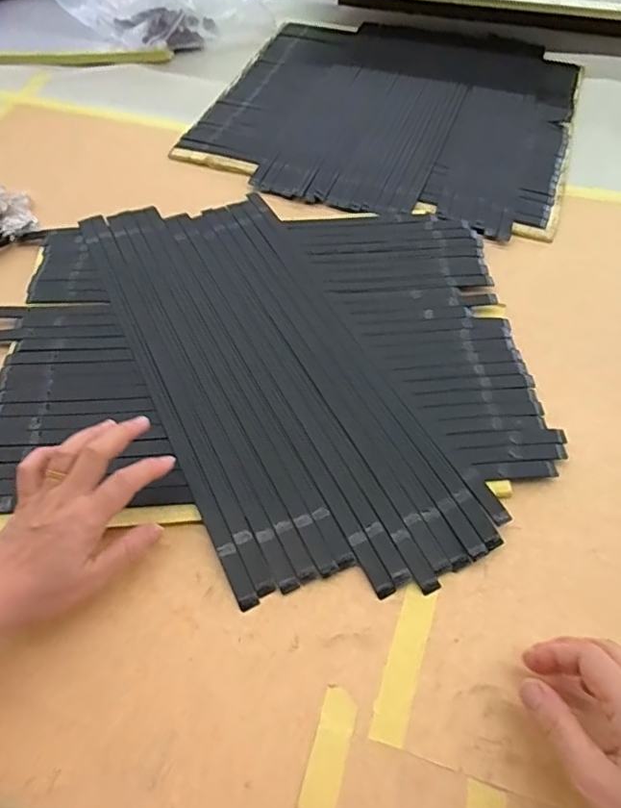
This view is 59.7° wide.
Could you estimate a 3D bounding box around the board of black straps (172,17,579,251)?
[{"bbox_3d":[0.124,-0.450,0.814,0.511,0.017,0.501,17,59,11],"label":"board of black straps"}]

